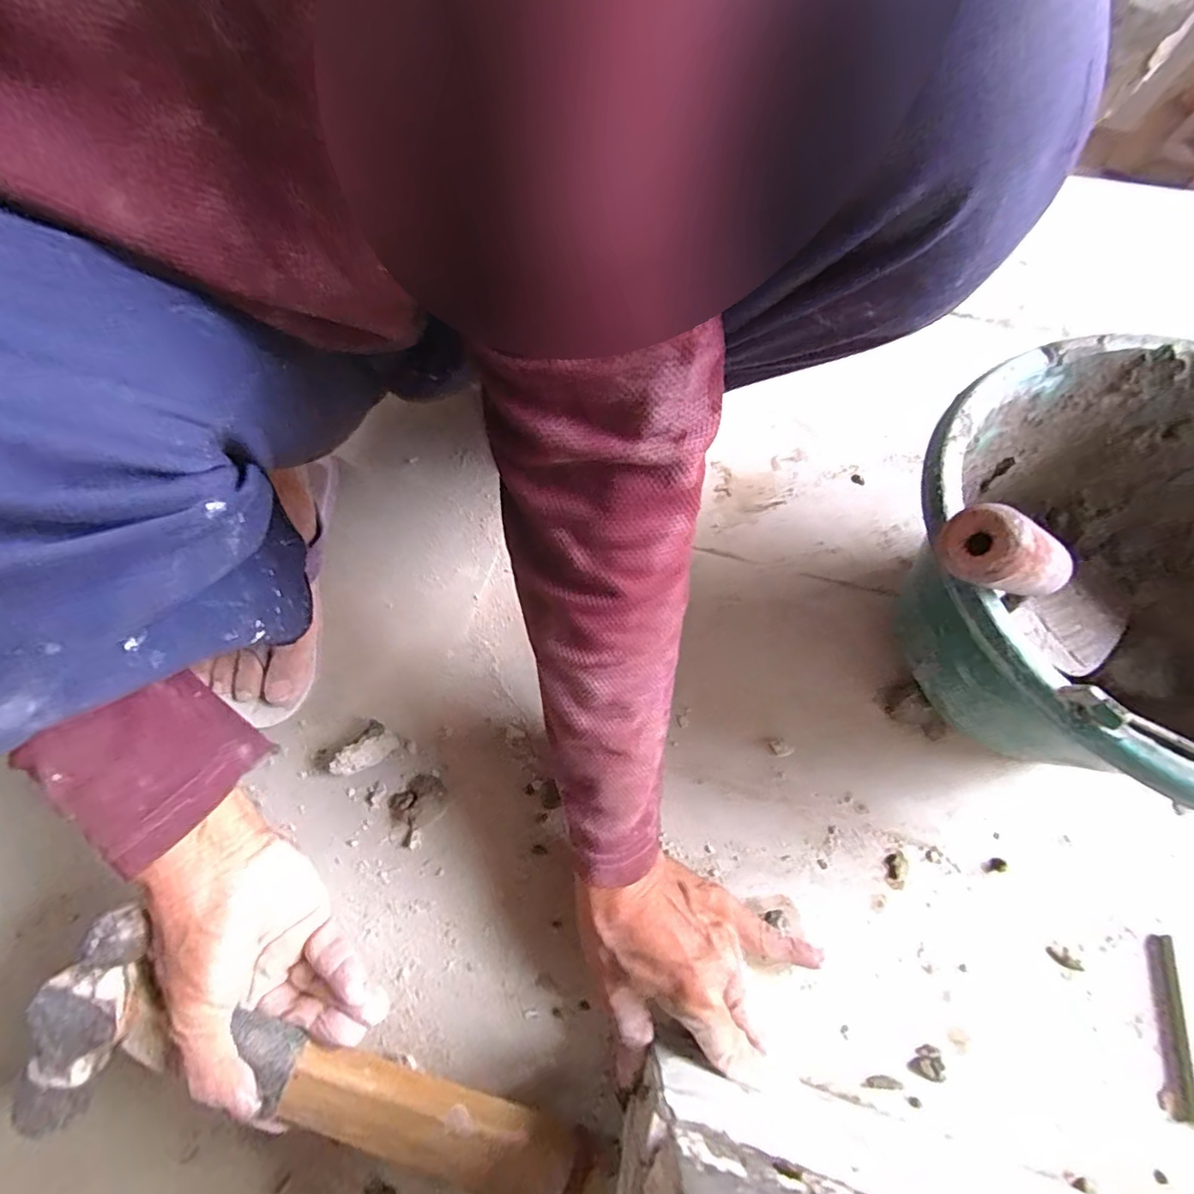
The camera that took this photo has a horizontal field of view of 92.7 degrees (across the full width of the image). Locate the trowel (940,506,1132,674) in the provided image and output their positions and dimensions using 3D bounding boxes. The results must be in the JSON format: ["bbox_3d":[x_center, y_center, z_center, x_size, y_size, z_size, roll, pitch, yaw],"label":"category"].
[{"bbox_3d":[0.243,0.003,0.307,0.282,0.044,0.060,11,54,-44],"label":"trowel"}]

